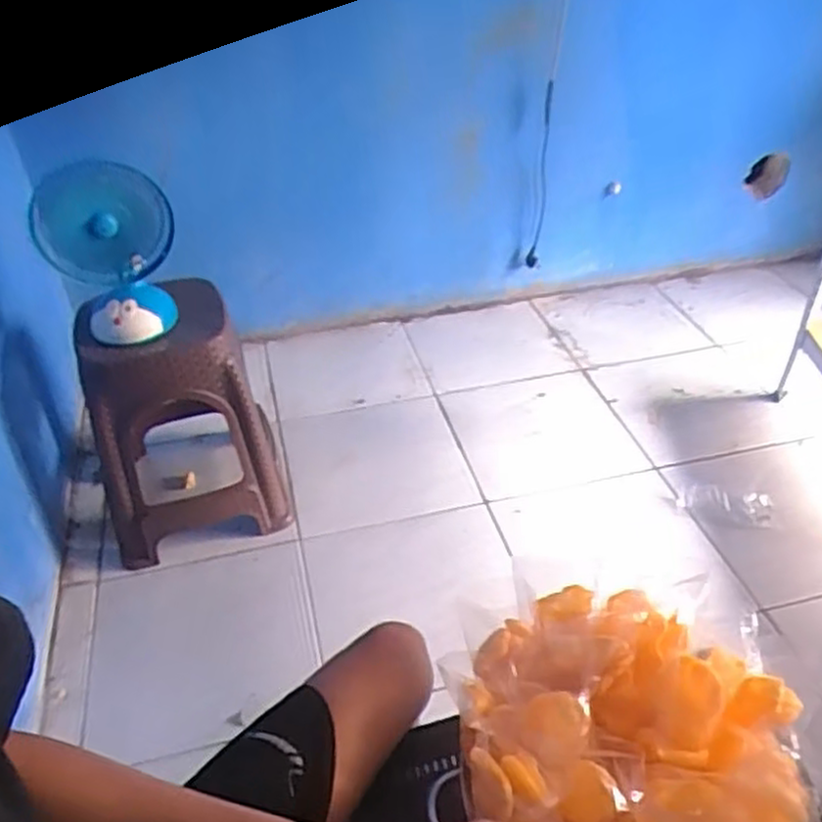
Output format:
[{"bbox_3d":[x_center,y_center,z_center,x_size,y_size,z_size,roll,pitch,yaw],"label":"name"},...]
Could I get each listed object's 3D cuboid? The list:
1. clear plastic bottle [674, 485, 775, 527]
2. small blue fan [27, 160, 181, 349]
[{"bbox_3d":[0.676,0.209,1.626,0.196,0.070,0.075,5,39,8],"label":"clear plastic bottle"},{"bbox_3d":[-0.518,-0.272,1.312,0.225,0.294,0.129,-18,42,-19],"label":"small blue fan"}]

